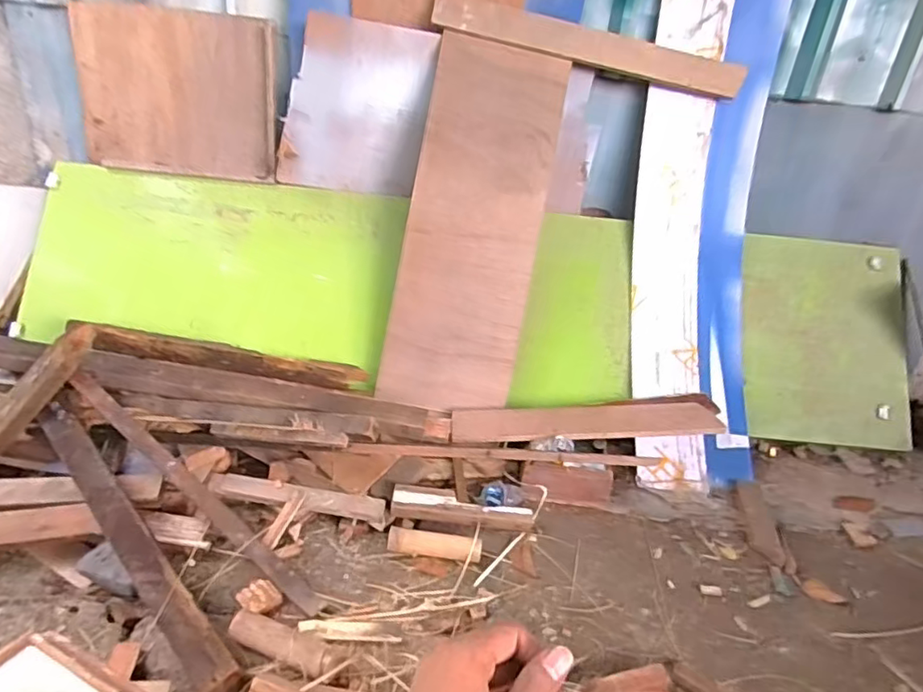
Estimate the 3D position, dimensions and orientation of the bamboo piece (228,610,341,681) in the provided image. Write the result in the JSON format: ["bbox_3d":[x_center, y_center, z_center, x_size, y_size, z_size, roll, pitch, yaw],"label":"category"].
[{"bbox_3d":[-0.291,0.488,0.934,0.194,0.045,0.051,16,31,15],"label":"bamboo piece"}]

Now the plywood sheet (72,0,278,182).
[{"bbox_3d":[-0.761,-0.682,1.557,0.527,0.406,0.031,5,17,-2],"label":"plywood sheet"}]

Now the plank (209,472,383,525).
[{"bbox_3d":[-0.355,0.316,1.229,0.385,0.027,0.060,10,28,5],"label":"plank"}]

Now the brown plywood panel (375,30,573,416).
[{"bbox_3d":[0.032,-0.296,1.453,0.327,0.912,0.023,11,1,-2],"label":"brown plywood panel"}]

